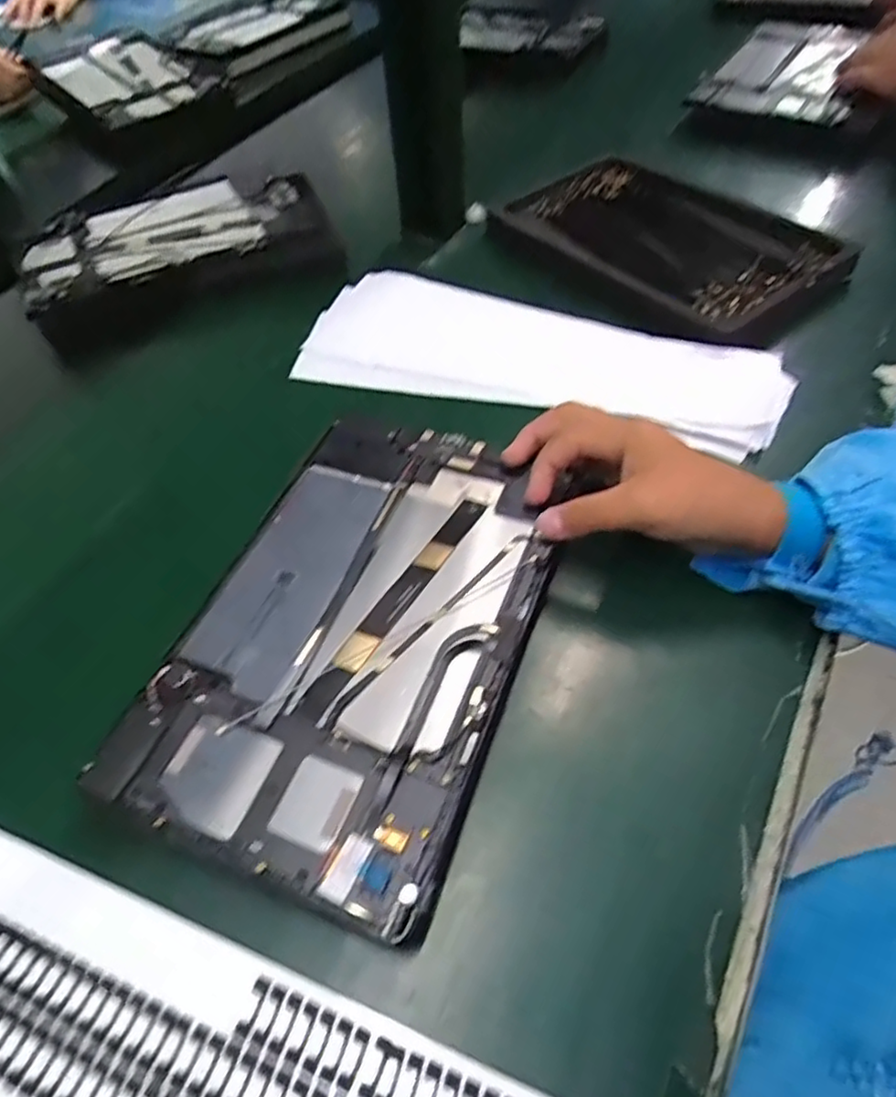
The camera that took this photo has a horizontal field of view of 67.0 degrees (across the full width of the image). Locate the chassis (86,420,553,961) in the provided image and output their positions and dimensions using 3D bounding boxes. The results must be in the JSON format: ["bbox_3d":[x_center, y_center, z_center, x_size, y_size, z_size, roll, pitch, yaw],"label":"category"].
[{"bbox_3d":[-0.039,0.031,0.319,0.148,0.009,0.234,15,55,15],"label":"chassis"}]

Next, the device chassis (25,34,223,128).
[{"bbox_3d":[-0.357,-0.545,0.767,0.168,0.032,0.208,-36,60,-22],"label":"device chassis"}]

